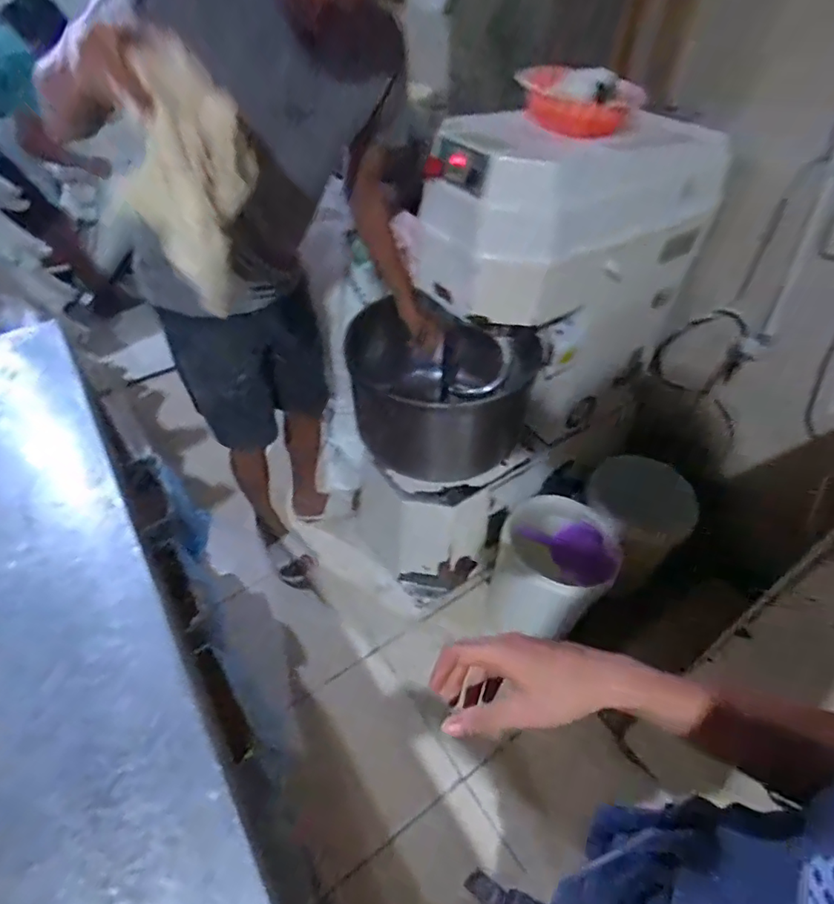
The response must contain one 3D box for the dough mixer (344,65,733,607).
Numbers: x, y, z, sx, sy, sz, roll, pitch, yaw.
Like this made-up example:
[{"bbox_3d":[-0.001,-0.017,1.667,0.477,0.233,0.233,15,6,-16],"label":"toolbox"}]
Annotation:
[{"bbox_3d":[0.218,-0.281,1.468,0.792,1.241,0.512,-30,55,-25],"label":"dough mixer"}]

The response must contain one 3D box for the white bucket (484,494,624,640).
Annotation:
[{"bbox_3d":[0.399,0.385,1.592,0.315,0.444,0.303,0,48,0],"label":"white bucket"}]

